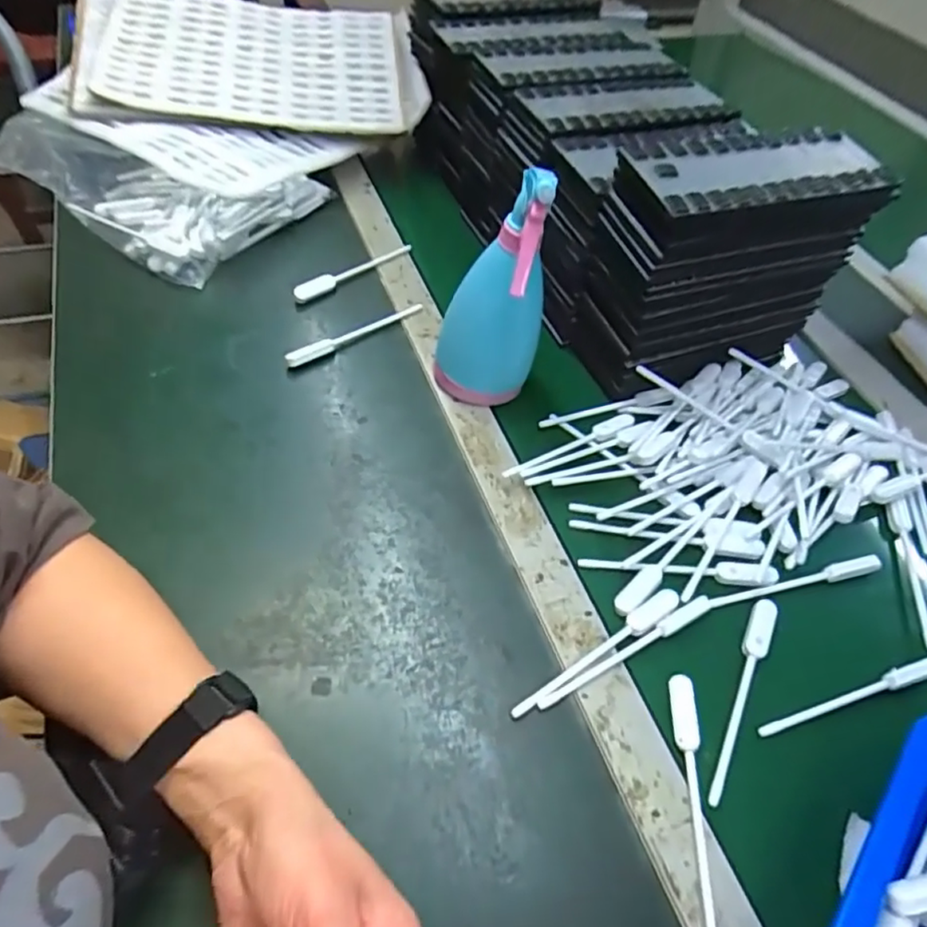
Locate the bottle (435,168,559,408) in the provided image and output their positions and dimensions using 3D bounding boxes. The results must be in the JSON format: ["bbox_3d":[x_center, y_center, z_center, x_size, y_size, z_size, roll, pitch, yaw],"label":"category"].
[{"bbox_3d":[0.020,-0.129,0.471,0.079,0.190,0.074,20,54,10],"label":"bottle"}]

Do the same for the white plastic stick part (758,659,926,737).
[{"bbox_3d":[0.254,0.151,0.402,0.142,0.009,0.011,-12,55,-13],"label":"white plastic stick part"}]

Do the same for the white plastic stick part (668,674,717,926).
[{"bbox_3d":[0.134,0.195,0.355,0.016,0.005,0.143,6,53,1],"label":"white plastic stick part"}]

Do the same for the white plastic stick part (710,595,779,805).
[{"bbox_3d":[0.180,0.148,0.399,0.016,0.008,0.142,27,56,15],"label":"white plastic stick part"}]

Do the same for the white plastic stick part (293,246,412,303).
[{"bbox_3d":[-0.108,-0.195,0.616,0.014,0.014,0.141,39,60,23],"label":"white plastic stick part"}]

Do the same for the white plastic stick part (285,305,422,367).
[{"bbox_3d":[-0.096,-0.121,0.564,0.143,0.017,0.012,-33,62,-26],"label":"white plastic stick part"}]

